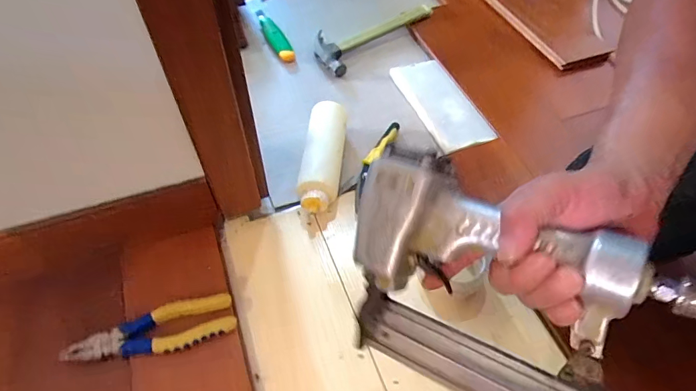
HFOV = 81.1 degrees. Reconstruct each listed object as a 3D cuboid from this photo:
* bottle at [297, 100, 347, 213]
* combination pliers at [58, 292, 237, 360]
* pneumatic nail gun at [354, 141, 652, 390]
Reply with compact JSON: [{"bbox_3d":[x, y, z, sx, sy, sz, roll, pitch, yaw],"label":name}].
[{"bbox_3d":[-0.036,-0.058,0.644,0.056,0.068,0.206,6,54,2],"label":"bottle"},{"bbox_3d":[-0.231,0.161,0.479,0.186,0.014,0.054,-13,56,-12],"label":"combination pliers"},{"bbox_3d":[0.104,0.075,0.301,0.231,0.153,0.062,27,16,26],"label":"pneumatic nail gun"}]

